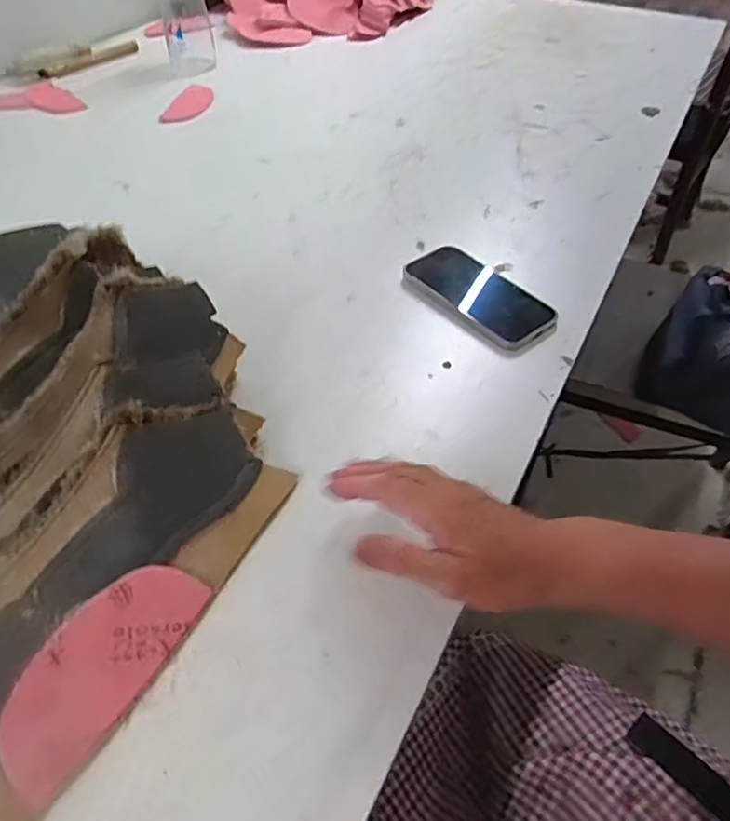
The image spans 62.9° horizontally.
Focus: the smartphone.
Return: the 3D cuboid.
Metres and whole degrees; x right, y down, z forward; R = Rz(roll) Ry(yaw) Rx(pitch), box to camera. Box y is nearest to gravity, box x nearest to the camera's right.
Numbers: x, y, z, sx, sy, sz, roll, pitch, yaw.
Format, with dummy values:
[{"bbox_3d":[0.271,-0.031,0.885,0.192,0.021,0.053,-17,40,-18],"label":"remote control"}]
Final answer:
[{"bbox_3d":[0.119,-0.116,0.605,0.083,0.014,0.160,-33,58,-26],"label":"smartphone"}]

